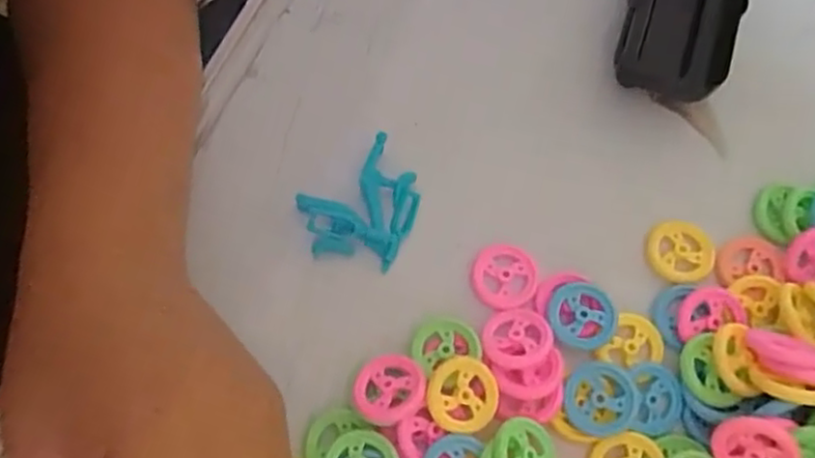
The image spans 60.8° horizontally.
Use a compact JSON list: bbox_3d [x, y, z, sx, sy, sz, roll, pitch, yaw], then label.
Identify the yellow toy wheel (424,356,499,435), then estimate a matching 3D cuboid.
[{"bbox_3d":[0.022,0.067,0.281,0.029,0.006,0.029,1,69,-2],"label":"yellow toy wheel"}]

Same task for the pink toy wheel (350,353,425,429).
[{"bbox_3d":[-0.006,0.065,0.282,0.029,0.010,0.028,9,57,19],"label":"pink toy wheel"}]

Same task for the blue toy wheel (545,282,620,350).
[{"bbox_3d":[0.075,0.038,0.300,0.028,0.007,0.028,1,69,-2],"label":"blue toy wheel"}]

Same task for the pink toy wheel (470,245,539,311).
[{"bbox_3d":[0.043,0.022,0.310,0.028,0.004,0.028,1,69,-2],"label":"pink toy wheel"}]

